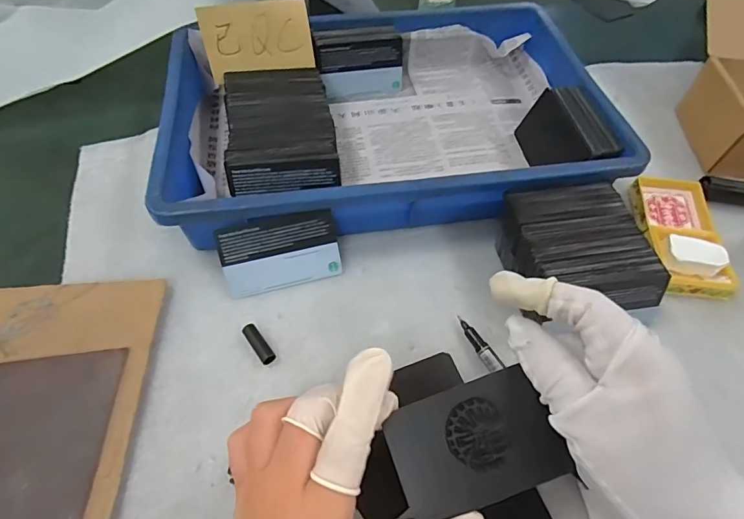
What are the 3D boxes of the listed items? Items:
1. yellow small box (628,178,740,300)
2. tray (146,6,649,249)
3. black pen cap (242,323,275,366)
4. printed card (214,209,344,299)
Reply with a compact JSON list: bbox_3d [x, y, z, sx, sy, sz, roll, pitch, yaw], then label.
[{"bbox_3d":[0.253,-0.025,0.365,0.057,0.023,0.117,5,58,2],"label":"yellow small box"},{"bbox_3d":[0.011,-0.135,0.399,0.361,0.056,0.239,-7,58,-5],"label":"tray"},{"bbox_3d":[-0.078,0.058,0.307,0.010,0.007,0.031,-32,64,-19],"label":"black pen cap"},{"bbox_3d":[-0.067,-0.005,0.330,0.084,0.052,0.004,-13,14,-13],"label":"printed card"}]

